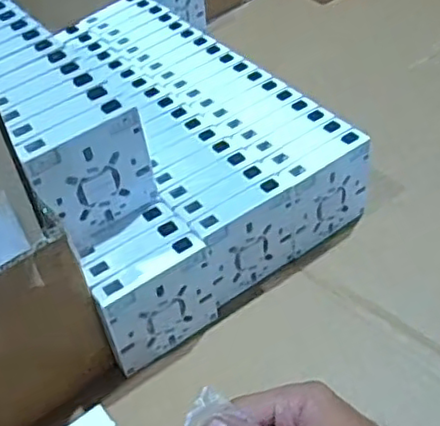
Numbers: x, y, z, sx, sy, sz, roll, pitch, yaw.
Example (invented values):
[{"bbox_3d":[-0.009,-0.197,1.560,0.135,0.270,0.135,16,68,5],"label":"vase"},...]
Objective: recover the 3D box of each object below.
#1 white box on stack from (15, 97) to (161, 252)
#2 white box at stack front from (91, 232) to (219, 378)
[{"bbox_3d":[-0.089,-0.027,0.457,0.088,0.087,0.027,-36,52,-26],"label":"white box on stack"},{"bbox_3d":[-0.046,0.068,0.477,0.087,0.083,0.023,-30,49,-22],"label":"white box at stack front"}]

